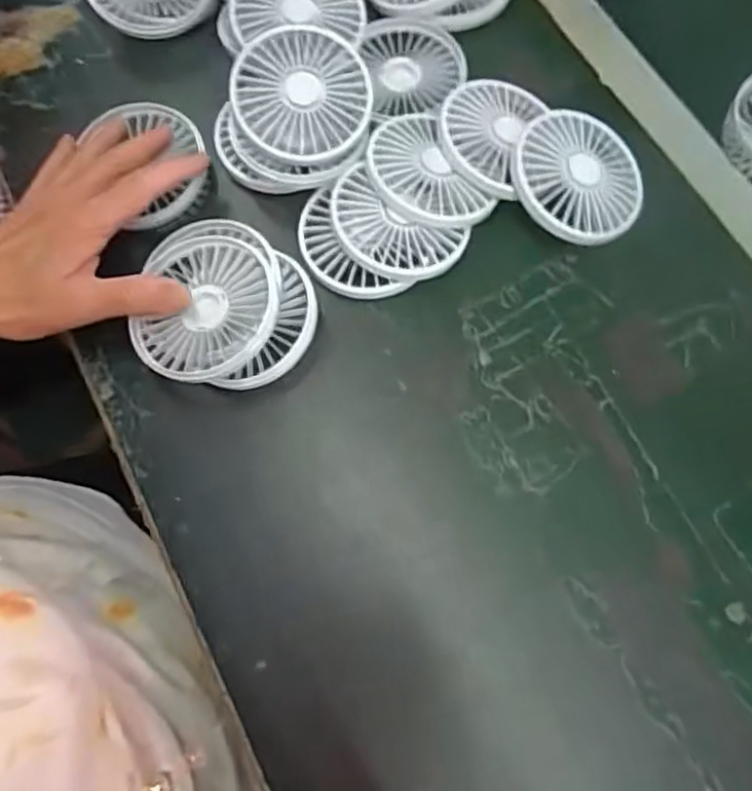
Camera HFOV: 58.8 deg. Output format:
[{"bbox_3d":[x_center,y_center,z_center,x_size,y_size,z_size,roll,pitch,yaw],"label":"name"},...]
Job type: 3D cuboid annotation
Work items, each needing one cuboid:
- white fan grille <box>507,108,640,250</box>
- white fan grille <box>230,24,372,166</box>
[{"bbox_3d":[0.126,-0.138,0.417,0.084,0.012,0.089,1,74,-13],"label":"white fan grille"},{"bbox_3d":[-0.047,-0.189,0.421,0.084,0.014,0.084,0,87,-4],"label":"white fan grille"}]

